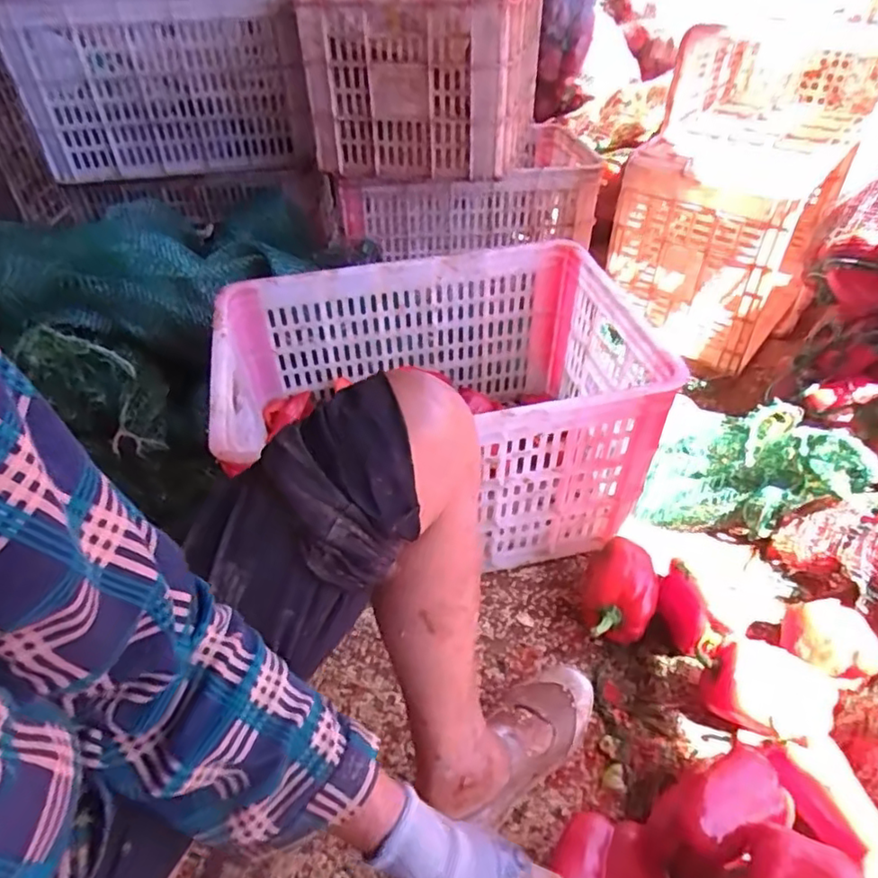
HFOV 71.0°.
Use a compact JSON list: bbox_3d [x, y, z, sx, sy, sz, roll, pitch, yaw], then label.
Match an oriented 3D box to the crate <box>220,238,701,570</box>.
[{"bbox_3d":[-0.004,-0.037,0.854,0.517,0.300,0.369,-10,43,-9],"label":"crate"}]

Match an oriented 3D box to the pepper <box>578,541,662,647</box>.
[{"bbox_3d":[0.222,0.191,0.766,0.090,0.083,0.121,14,45,17],"label":"pepper"}]

